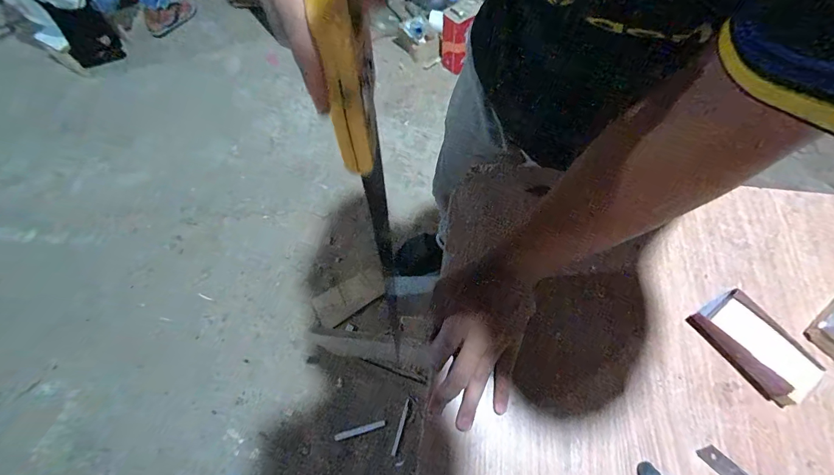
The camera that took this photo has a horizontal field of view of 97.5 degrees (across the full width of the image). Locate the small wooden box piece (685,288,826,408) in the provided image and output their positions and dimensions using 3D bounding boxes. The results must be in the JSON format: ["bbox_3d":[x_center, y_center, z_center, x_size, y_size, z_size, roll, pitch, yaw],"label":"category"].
[{"bbox_3d":[0.357,0.111,0.383,0.065,0.028,0.106,-32,67,-12],"label":"small wooden box piece"}]

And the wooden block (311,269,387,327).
[{"bbox_3d":[-0.224,0.194,1.215,0.235,0.013,0.115,-32,67,-12],"label":"wooden block"}]

